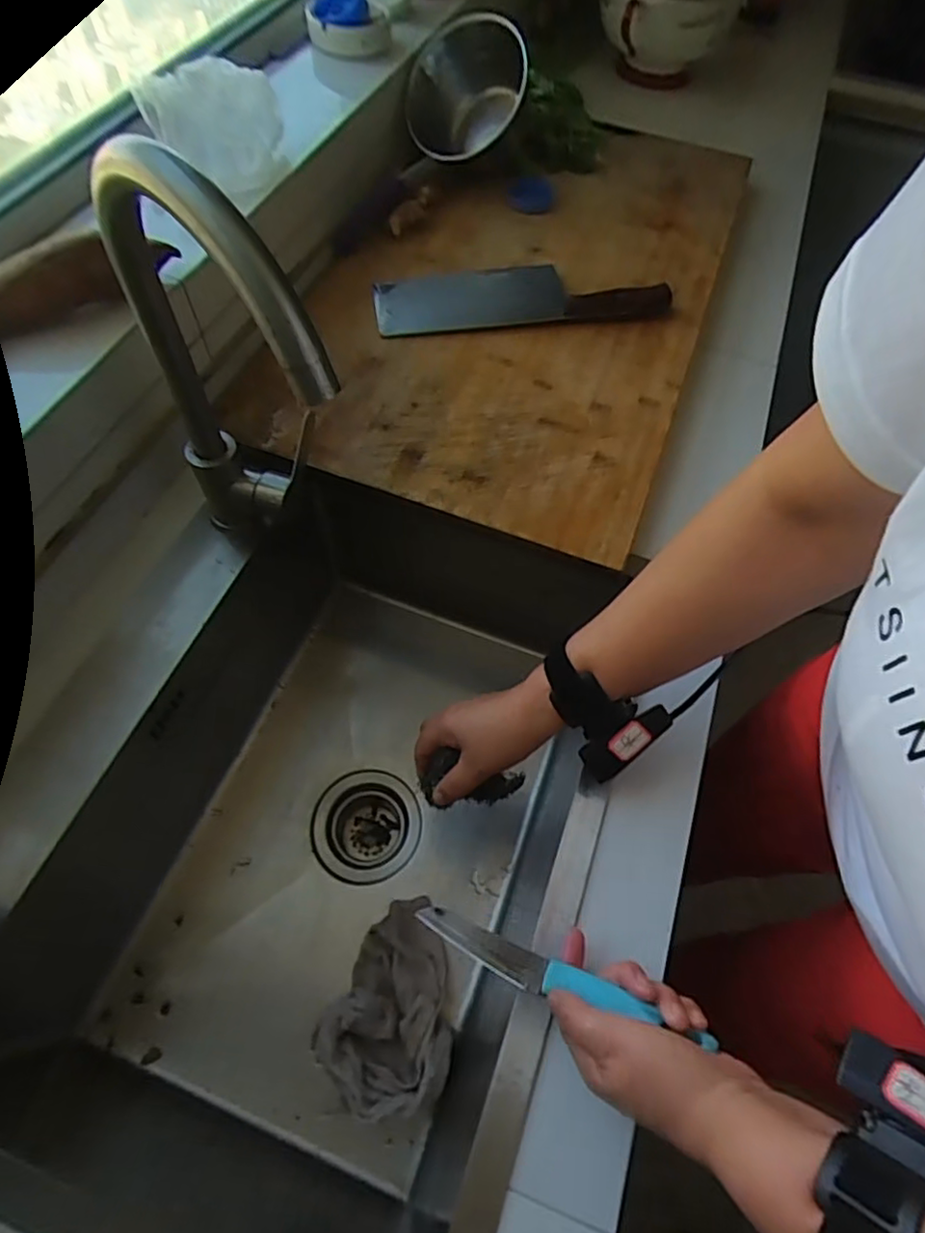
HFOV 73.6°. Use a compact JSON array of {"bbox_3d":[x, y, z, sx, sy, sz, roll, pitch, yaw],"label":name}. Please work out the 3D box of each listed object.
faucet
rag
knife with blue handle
[{"bbox_3d":[-0.151,-0.133,0.411,0.076,0.306,0.207,-25,66,-16],"label":"faucet"},{"bbox_3d":[-0.067,0.339,0.540,0.108,0.041,0.165,-4,62,-5],"label":"rag"},{"bbox_3d":[0.055,0.228,0.391,0.184,0.016,0.023,12,60,23],"label":"knife with blue handle"}]

